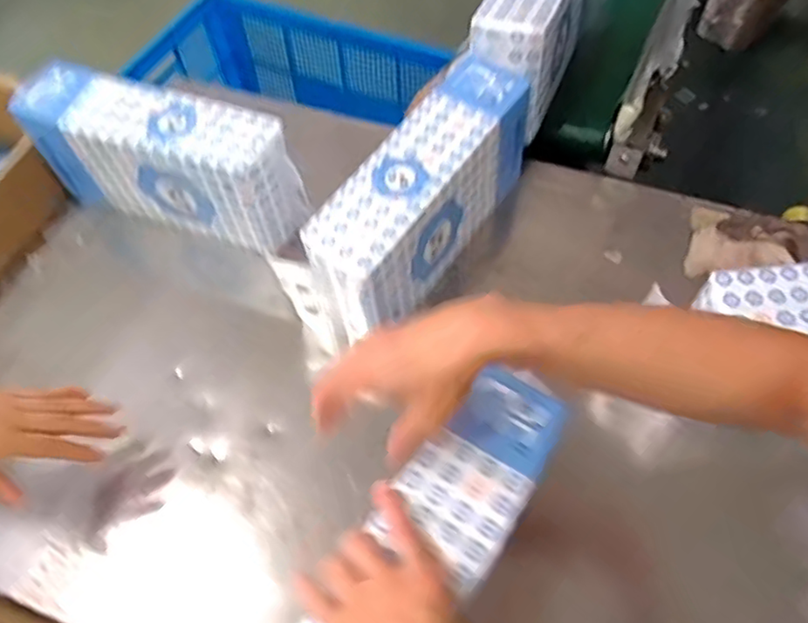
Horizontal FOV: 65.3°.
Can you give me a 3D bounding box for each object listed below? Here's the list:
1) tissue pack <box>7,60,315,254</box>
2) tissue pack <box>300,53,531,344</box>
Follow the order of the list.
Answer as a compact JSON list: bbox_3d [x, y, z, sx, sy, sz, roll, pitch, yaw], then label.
[{"bbox_3d":[-0.288,-0.186,0.784,0.336,0.149,0.093,16,62,14],"label":"tissue pack"},{"bbox_3d":[0.023,-0.133,0.728,0.093,0.139,0.330,28,65,20],"label":"tissue pack"}]

